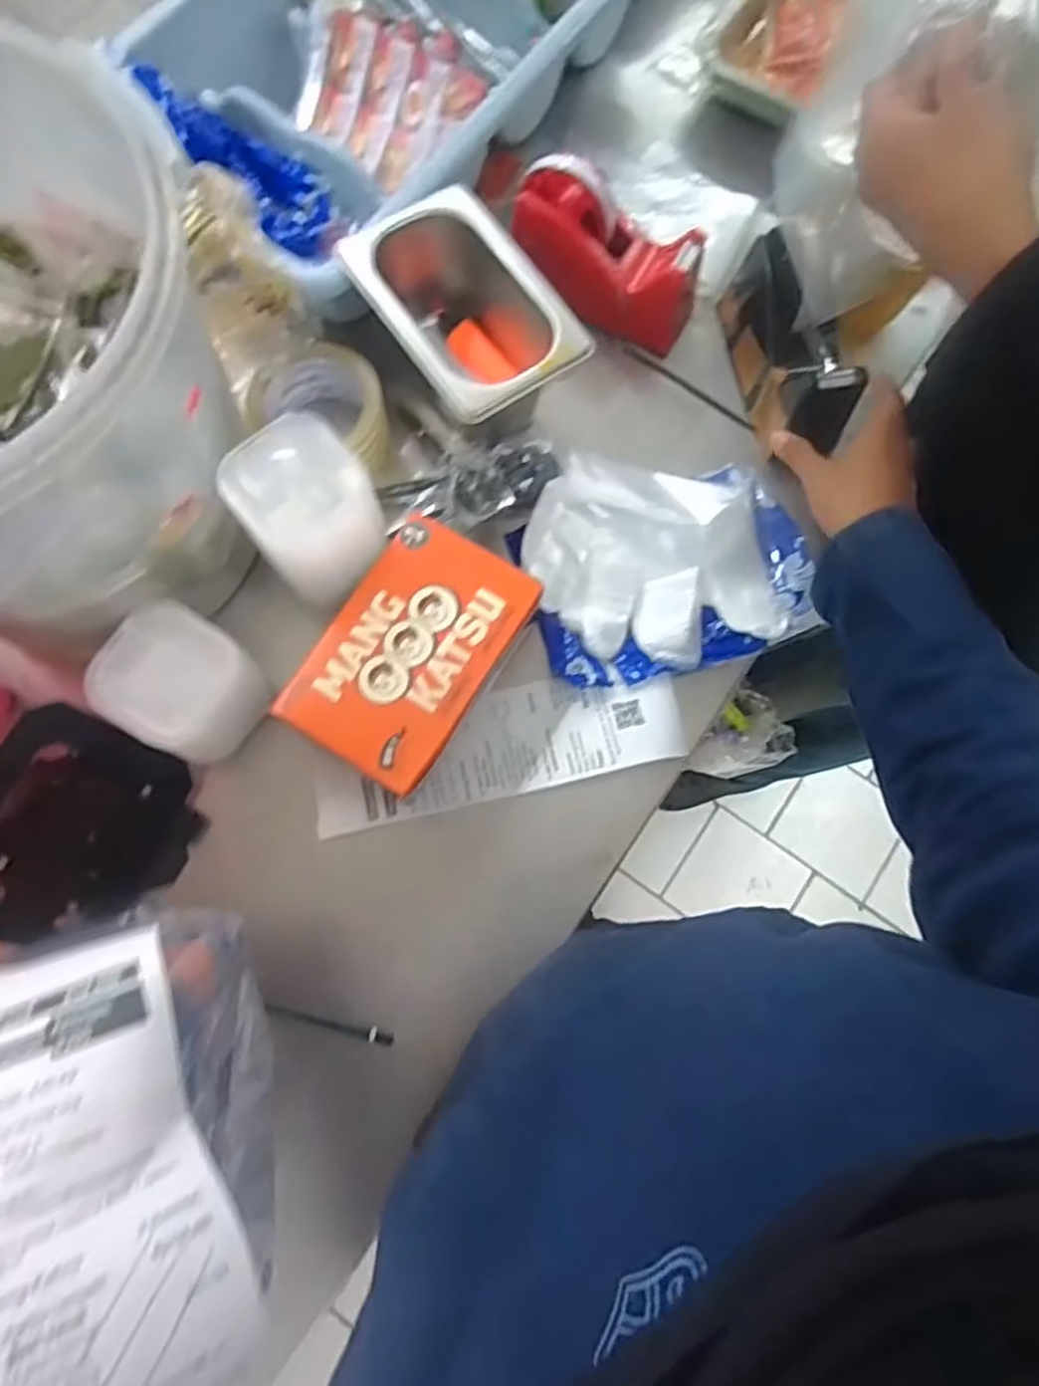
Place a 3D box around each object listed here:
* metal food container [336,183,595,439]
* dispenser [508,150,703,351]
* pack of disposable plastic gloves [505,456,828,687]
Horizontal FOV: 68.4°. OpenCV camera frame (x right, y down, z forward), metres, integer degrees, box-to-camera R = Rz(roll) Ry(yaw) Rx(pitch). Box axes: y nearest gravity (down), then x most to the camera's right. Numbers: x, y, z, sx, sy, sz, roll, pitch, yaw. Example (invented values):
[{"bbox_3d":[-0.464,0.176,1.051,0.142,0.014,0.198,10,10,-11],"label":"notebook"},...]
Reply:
[{"bbox_3d":[-0.043,-0.273,0.586,0.112,0.098,0.176,-34,79,-10],"label":"metal food container"},{"bbox_3d":[0.070,-0.351,0.619,0.158,0.090,0.065,30,77,6],"label":"dispenser"},{"bbox_3d":[0.111,-0.100,0.581,0.206,0.037,0.163,-16,77,-6],"label":"pack of disposable plastic gloves"}]

